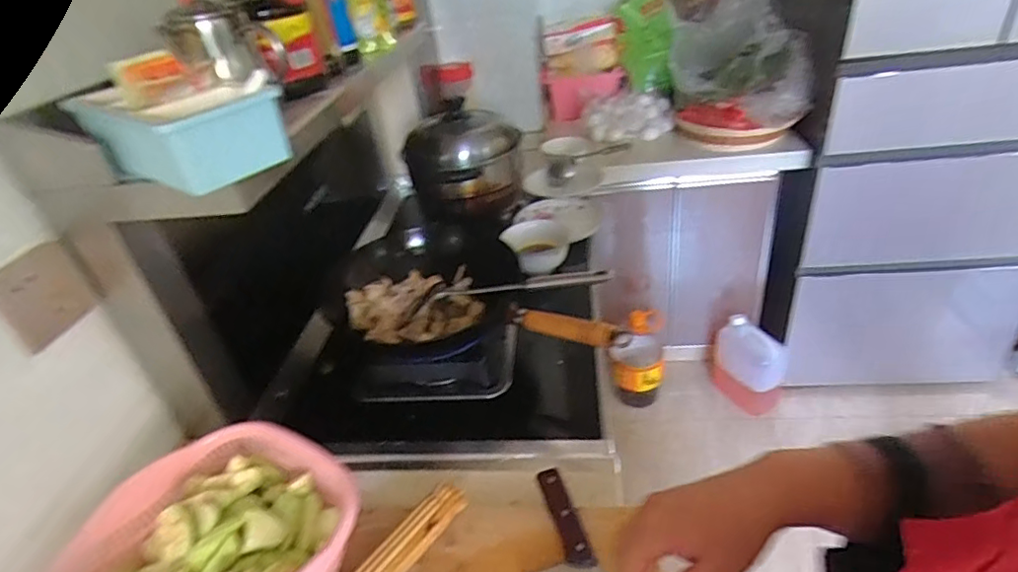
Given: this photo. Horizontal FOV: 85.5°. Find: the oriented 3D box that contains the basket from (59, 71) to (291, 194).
[{"bbox_3d":[-0.335,-0.162,0.563,0.202,0.080,0.125,19,42,35],"label":"basket"}]

